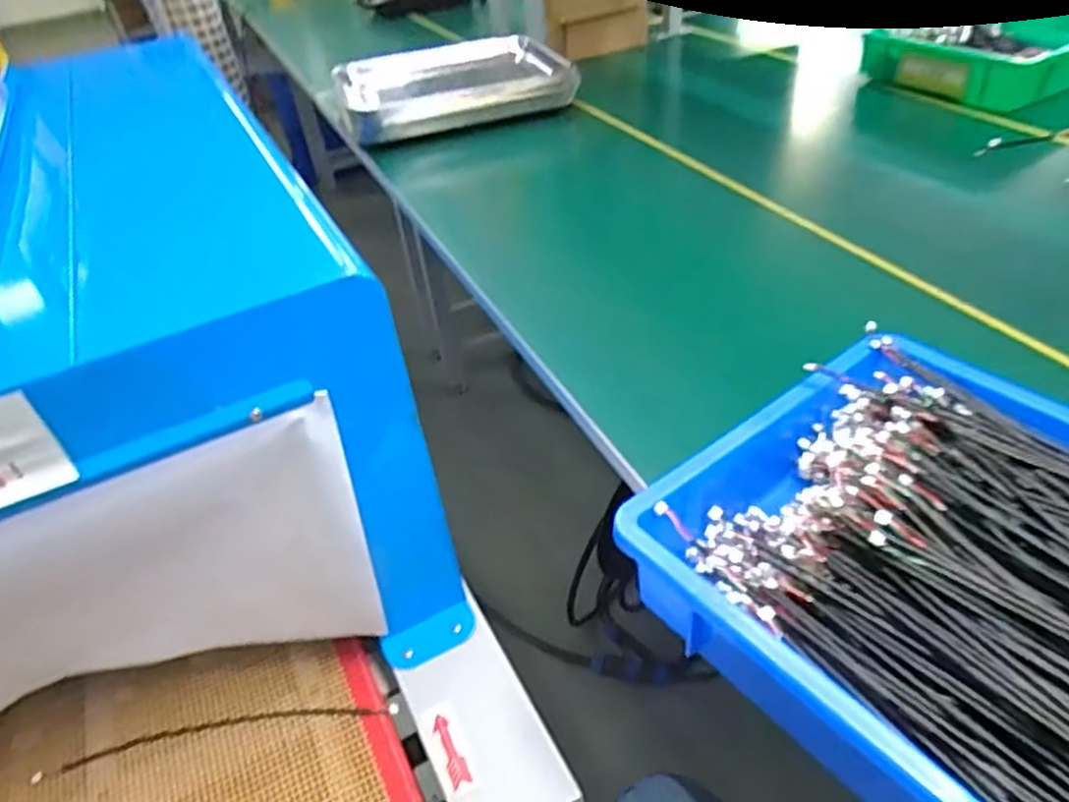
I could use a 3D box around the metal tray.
[{"bbox_3d":[-0.139,-0.562,1.279,0.409,0.083,0.278,-19,41,-14],"label":"metal tray"}]

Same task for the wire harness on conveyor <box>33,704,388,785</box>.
[{"bbox_3d":[-0.248,0.264,0.571,0.282,0.011,0.027,-10,40,-3],"label":"wire harness on conveyor"}]

